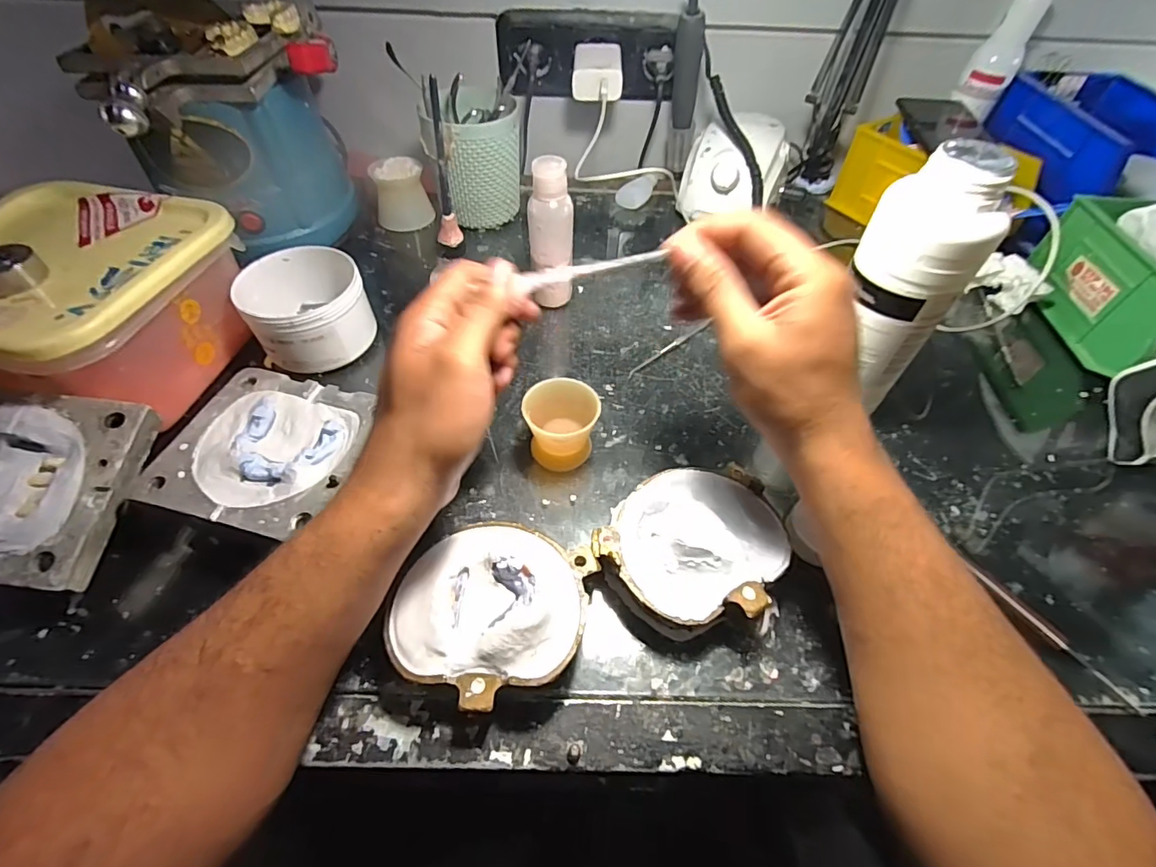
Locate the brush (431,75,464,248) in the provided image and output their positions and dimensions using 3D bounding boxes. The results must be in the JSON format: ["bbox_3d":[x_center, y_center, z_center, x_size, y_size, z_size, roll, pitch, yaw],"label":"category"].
[{"bbox_3d":[-0.092,-0.182,0.348,0.015,0.101,0.008,-1,27,-2],"label":"brush"}]

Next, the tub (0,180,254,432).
[{"bbox_3d":[-0.356,-0.092,0.372,0.173,0.093,0.176,6,52,3],"label":"tub"}]

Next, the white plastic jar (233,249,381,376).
[{"bbox_3d":[-0.220,-0.106,0.417,0.089,0.055,0.111,-28,58,-22],"label":"white plastic jar"}]

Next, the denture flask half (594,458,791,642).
[{"bbox_3d":[0.073,0.071,0.316,0.111,0.035,0.093,-30,59,-23],"label":"denture flask half"}]

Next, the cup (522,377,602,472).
[{"bbox_3d":[-0.012,-0.004,0.360,0.050,0.053,0.044,3,52,0],"label":"cup"}]

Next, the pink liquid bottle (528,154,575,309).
[{"bbox_3d":[-0.022,-0.162,0.434,0.036,0.128,0.030,-1,52,-3],"label":"pink liquid bottle"}]

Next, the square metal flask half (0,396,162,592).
[{"bbox_3d":[-0.335,0.028,0.296,0.125,0.021,0.109,7,66,-6],"label":"square metal flask half"}]

